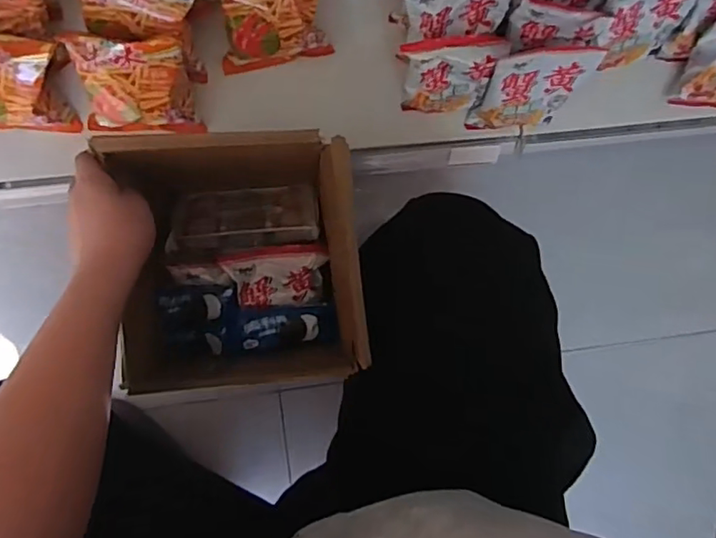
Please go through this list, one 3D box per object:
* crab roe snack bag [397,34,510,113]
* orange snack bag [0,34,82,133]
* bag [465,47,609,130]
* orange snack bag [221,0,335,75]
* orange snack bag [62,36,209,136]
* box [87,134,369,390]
[{"bbox_3d":[0.114,-0.236,0.701,0.116,0.119,0.035,-2,66,0],"label":"crab roe snack bag"},{"bbox_3d":[-0.409,-0.210,0.659,0.145,0.137,0.045,9,51,-11],"label":"orange snack bag"},{"bbox_3d":[0.217,-0.223,0.708,0.132,0.131,0.042,-8,56,-7],"label":"bag"},{"bbox_3d":[-0.105,-0.302,0.690,0.141,0.136,0.057,-6,49,-5],"label":"orange snack bag"},{"bbox_3d":[-0.259,-0.215,0.670,0.135,0.130,0.046,4,56,-5],"label":"orange snack bag"},{"bbox_3d":[-0.136,-0.007,0.654,0.243,0.254,0.272,-6,92,-7],"label":"box"}]

